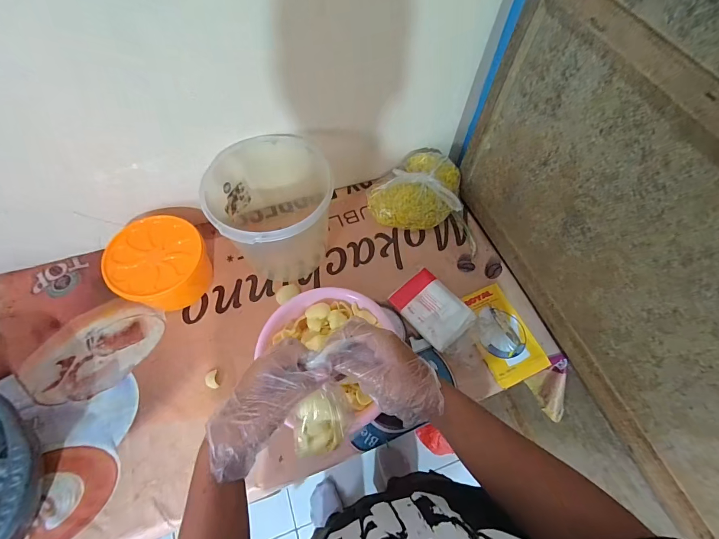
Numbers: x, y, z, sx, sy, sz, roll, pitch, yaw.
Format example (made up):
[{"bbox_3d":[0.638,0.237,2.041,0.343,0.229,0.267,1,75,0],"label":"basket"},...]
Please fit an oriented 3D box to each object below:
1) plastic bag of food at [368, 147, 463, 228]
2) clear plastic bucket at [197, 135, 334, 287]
[{"bbox_3d":[0.138,-0.207,0.893,0.219,0.119,0.190,11,62,3],"label":"plastic bag of food"},{"bbox_3d":[-0.193,-0.115,0.779,0.232,0.236,0.250,1,62,-2],"label":"clear plastic bucket"}]

